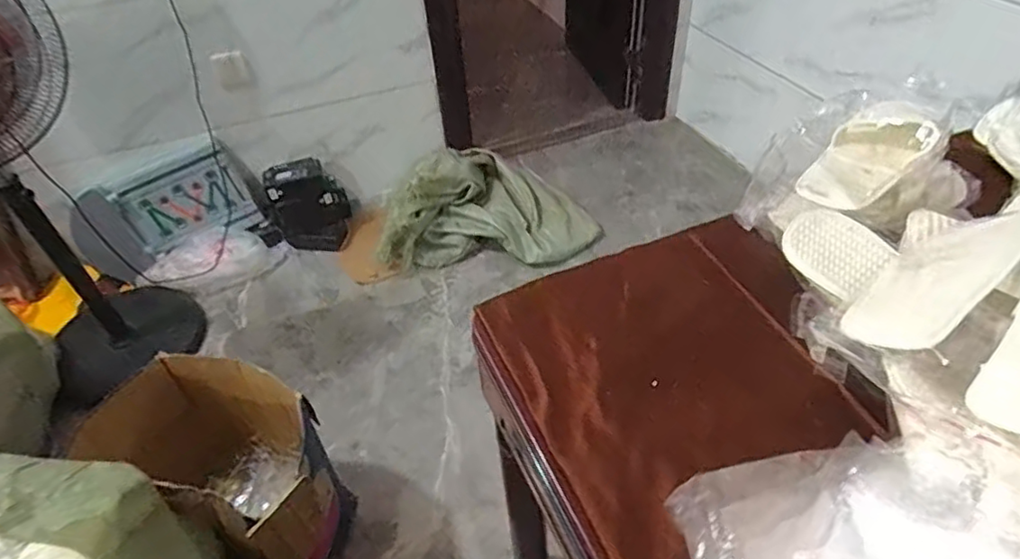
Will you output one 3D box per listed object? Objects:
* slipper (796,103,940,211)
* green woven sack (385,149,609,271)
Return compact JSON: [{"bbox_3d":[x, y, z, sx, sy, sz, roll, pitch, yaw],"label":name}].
[{"bbox_3d":[0.445,-0.153,0.738,0.111,0.058,0.209,31,54,31],"label":"slipper"},{"bbox_3d":[-0.074,-0.267,1.977,0.665,0.239,0.477,-5,44,-1],"label":"green woven sack"}]

